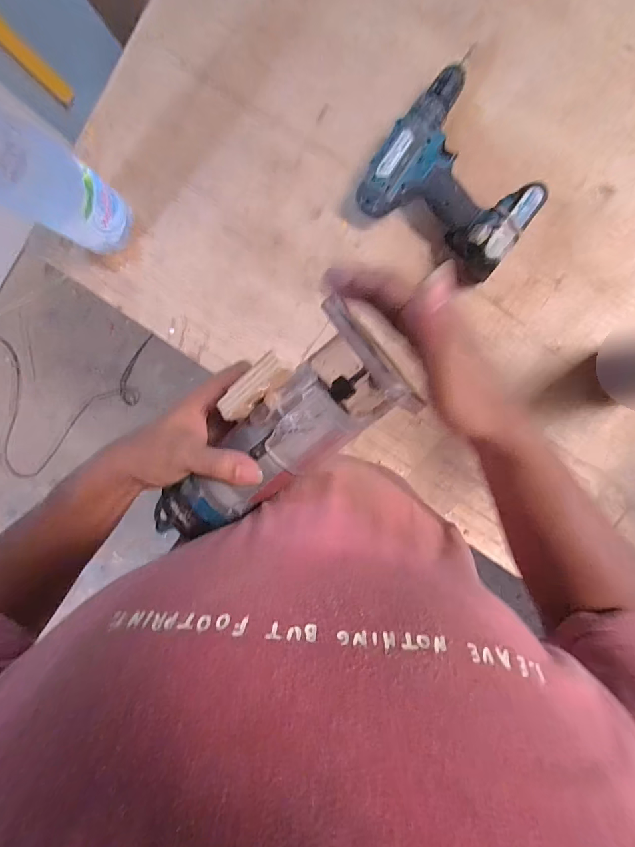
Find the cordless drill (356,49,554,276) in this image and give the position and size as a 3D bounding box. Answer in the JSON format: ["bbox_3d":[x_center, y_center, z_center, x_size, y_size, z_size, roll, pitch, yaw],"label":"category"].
[{"bbox_3d":[0.180,-0.317,0.494,0.207,0.078,0.196,32,96,1],"label":"cordless drill"}]

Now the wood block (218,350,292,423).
[{"bbox_3d":[-0.045,-0.026,0.287,0.058,0.011,0.022,-41,91,22],"label":"wood block"}]

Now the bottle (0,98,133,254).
[{"bbox_3d":[-0.308,-0.264,0.407,0.073,0.330,0.087,32,96,1],"label":"bottle"}]

